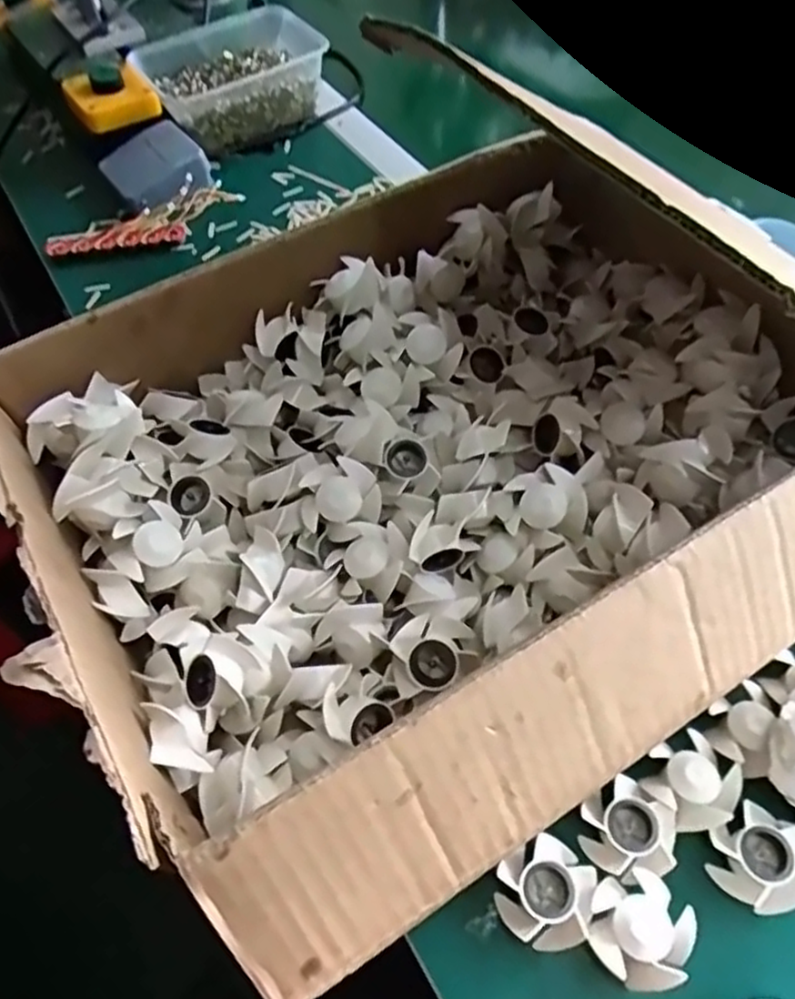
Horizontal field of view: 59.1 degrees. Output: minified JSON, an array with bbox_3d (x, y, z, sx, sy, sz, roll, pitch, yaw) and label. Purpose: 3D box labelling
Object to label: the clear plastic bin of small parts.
[{"bbox_3d":[-0.152,-0.414,0.690,0.177,0.059,0.138,-23,59,-14],"label":"clear plastic bin of small parts"}]

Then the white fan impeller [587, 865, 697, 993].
[{"bbox_3d":[0.106,0.189,0.309,0.042,0.016,0.044,0,56,1],"label":"white fan impeller"}]

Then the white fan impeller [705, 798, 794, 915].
[{"bbox_3d":[0.166,0.164,0.322,0.042,0.017,0.039,0,56,1],"label":"white fan impeller"}]

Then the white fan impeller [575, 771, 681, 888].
[{"bbox_3d":[0.108,0.156,0.329,0.041,0.019,0.042,0,56,1],"label":"white fan impeller"}]

